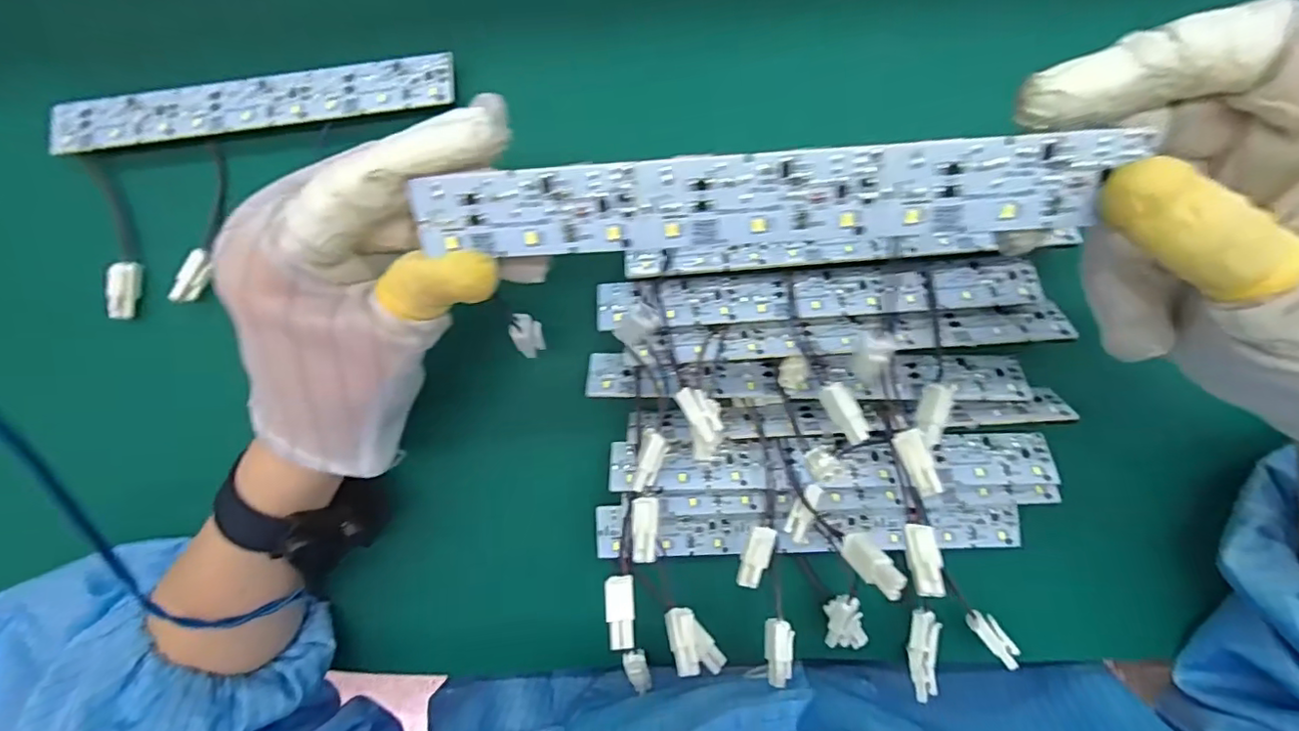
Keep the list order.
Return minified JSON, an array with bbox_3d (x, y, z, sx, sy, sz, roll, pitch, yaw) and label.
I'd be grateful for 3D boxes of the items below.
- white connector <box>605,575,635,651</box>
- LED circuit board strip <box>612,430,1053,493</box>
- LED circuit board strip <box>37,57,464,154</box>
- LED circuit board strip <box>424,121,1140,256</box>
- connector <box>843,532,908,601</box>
[{"bbox_3d":[-0.011,0.098,0.230,0.011,0.004,0.027,-8,66,8],"label":"white connector"},{"bbox_3d":[0.078,0.043,0.258,0.191,0.008,0.023,-2,61,4],"label":"LED circuit board strip"},{"bbox_3d":[-0.178,-0.119,0.263,0.182,0.005,0.025,-7,81,1],"label":"LED circuit board strip"},{"bbox_3d":[0.027,-0.043,0.157,0.177,0.004,0.026,-2,118,5],"label":"LED circuit board strip"},{"bbox_3d":[0.079,0.071,0.206,0.013,0.027,0.005,-48,127,5],"label":"connector"}]

